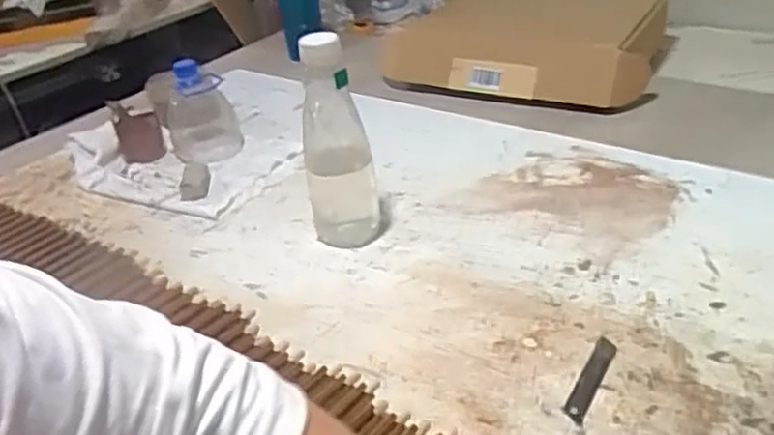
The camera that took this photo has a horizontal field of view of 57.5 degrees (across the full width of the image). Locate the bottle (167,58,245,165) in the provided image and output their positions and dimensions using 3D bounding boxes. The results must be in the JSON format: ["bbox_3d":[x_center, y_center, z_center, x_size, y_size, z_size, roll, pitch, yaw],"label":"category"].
[{"bbox_3d":[-0.273,-0.158,1.016,0.099,0.131,0.098,-12,32,-9],"label":"bottle"}]

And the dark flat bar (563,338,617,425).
[{"bbox_3d":[0.168,0.131,0.577,0.017,0.004,0.099,14,36,29],"label":"dark flat bar"}]

